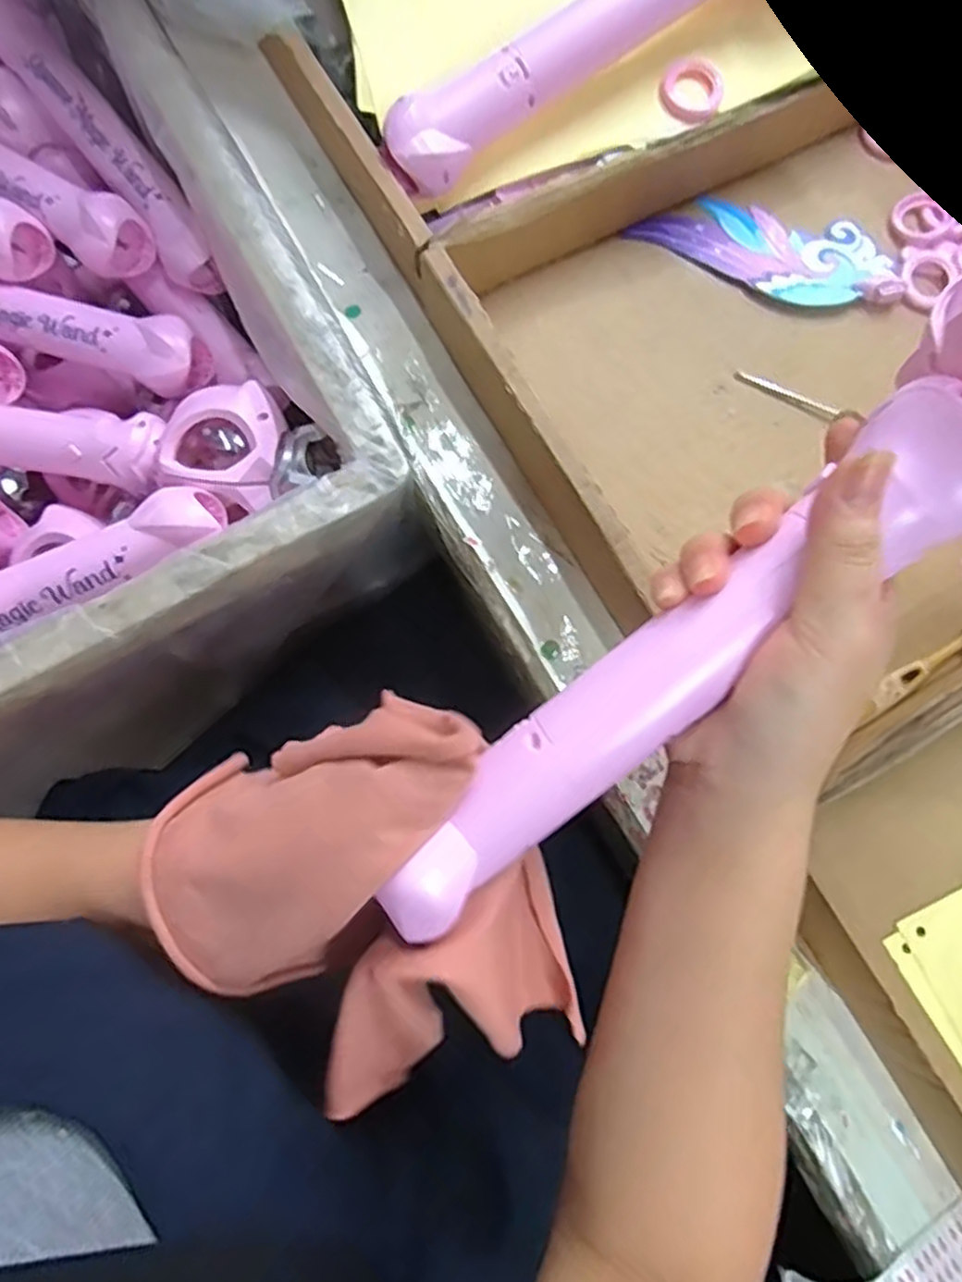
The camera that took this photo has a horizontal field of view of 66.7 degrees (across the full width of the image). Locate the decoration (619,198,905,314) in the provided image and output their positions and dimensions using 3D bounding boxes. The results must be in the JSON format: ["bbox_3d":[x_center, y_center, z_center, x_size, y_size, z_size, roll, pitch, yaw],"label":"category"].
[{"bbox_3d":[0.181,-0.248,0.464,0.166,0.005,0.069,14,77,2],"label":"decoration"}]

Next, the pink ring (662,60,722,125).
[{"bbox_3d":[0.129,-0.337,0.449,0.036,0.012,0.035,3,104,10],"label":"pink ring"}]

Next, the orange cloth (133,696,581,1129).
[{"bbox_3d":[-0.048,0.102,0.283,0.133,0.108,0.151,-25,79,-7],"label":"orange cloth"}]

